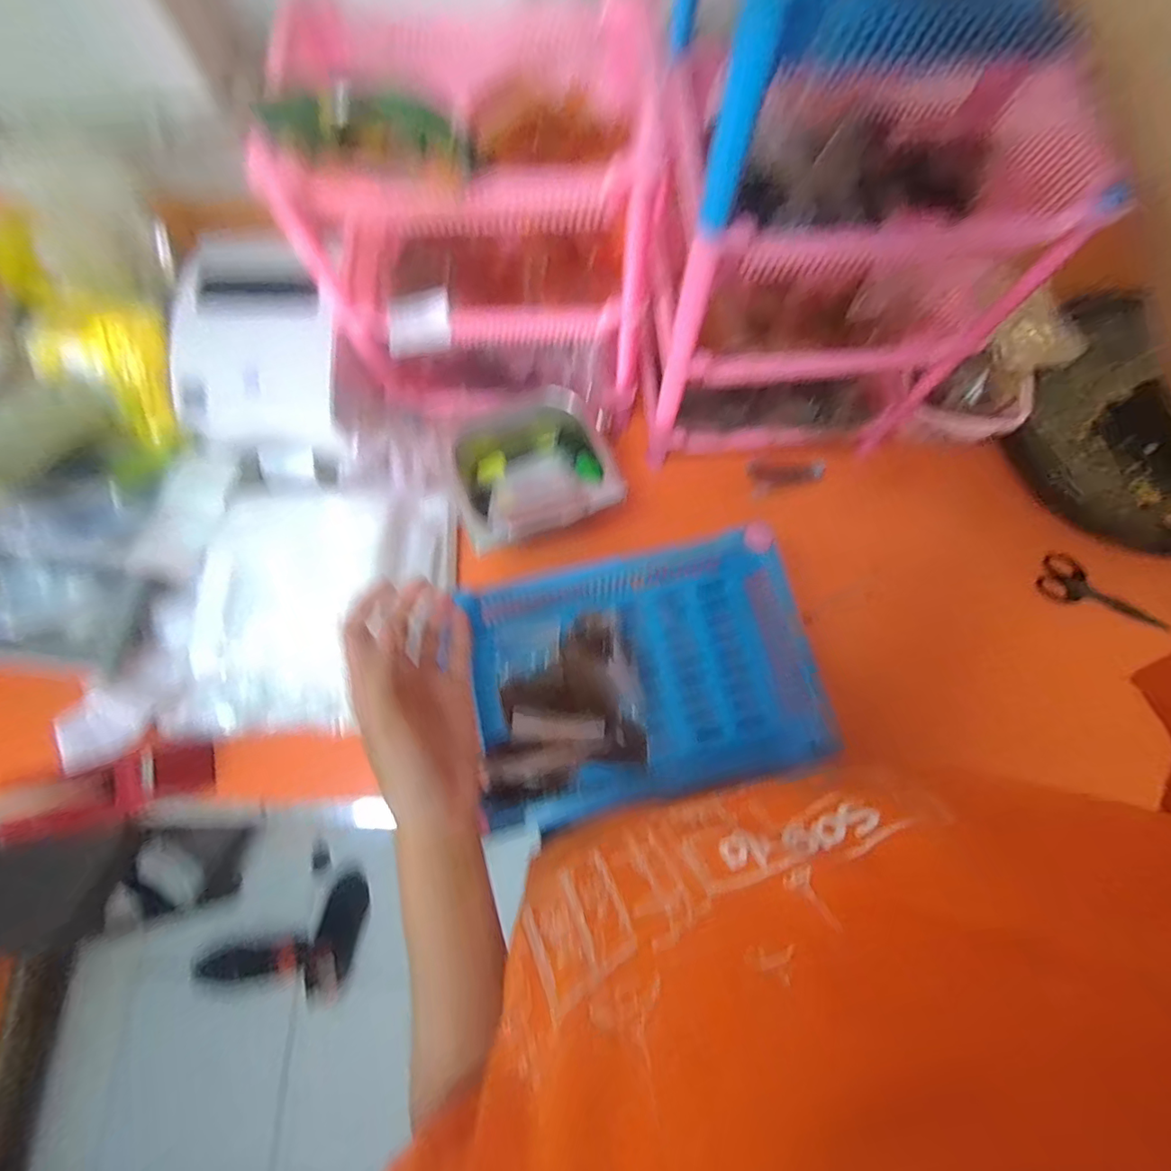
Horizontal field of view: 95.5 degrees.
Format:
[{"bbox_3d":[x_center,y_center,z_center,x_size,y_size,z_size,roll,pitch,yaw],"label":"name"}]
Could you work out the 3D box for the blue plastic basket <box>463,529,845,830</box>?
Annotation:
[{"bbox_3d":[0.051,0.080,0.470,0.294,0.068,0.211,-12,75,-3],"label":"blue plastic basket"}]

